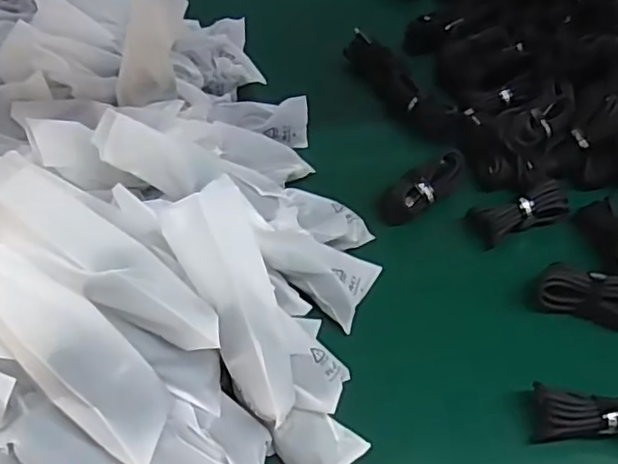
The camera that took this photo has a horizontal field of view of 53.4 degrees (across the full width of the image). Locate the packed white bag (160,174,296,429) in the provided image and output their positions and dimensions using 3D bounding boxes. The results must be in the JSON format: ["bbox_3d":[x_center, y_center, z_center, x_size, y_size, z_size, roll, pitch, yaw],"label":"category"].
[{"bbox_3d":[-0.046,0.043,0.388,0.053,0.031,0.152,-19,74,-9],"label":"packed white bag"}]

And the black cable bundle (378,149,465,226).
[{"bbox_3d":[0.100,-0.039,0.525,0.089,0.037,0.030,-37,58,-20],"label":"black cable bundle"}]

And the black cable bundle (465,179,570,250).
[{"bbox_3d":[0.173,-0.014,0.504,0.077,0.035,0.033,-14,53,-5],"label":"black cable bundle"}]

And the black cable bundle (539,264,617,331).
[{"bbox_3d":[0.206,0.046,0.446,0.071,0.033,0.031,20,58,19],"label":"black cable bundle"}]

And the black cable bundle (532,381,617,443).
[{"bbox_3d":[0.184,0.117,0.393,0.071,0.031,0.032,3,54,8],"label":"black cable bundle"}]

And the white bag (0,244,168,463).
[{"bbox_3d":[-0.137,0.067,0.352,0.051,0.013,0.149,-42,92,-20],"label":"white bag"}]

